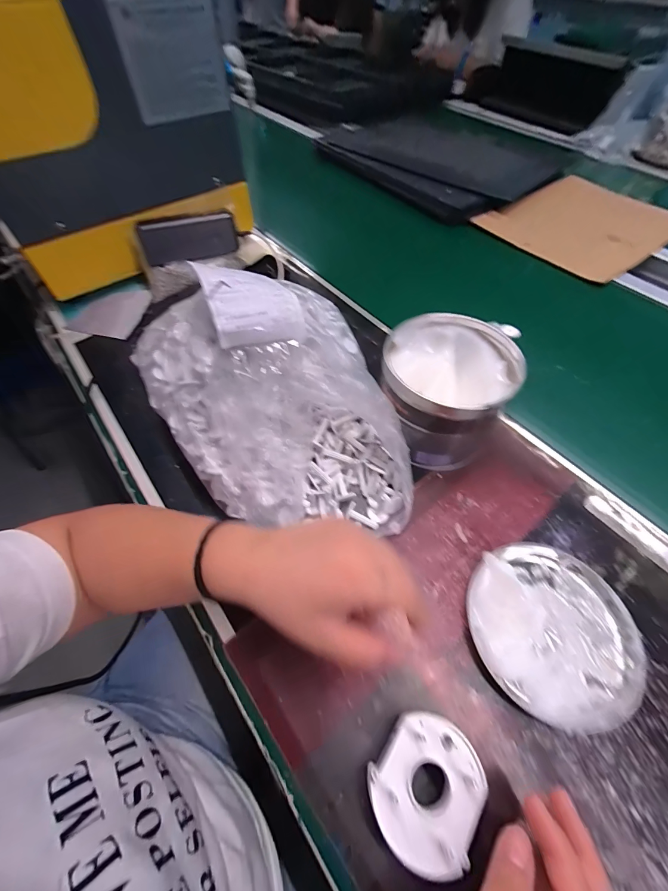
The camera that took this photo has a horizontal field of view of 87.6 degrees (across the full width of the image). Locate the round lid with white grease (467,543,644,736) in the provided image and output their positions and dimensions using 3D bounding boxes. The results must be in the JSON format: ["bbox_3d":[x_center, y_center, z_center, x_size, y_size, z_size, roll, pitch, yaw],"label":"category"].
[{"bbox_3d":[0.176,0.142,0.279,0.127,0.027,0.128,1,56,-1],"label":"round lid with white grease"}]

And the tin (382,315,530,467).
[{"bbox_3d":[0.107,-0.056,0.365,0.123,0.101,0.121,1,56,-1],"label":"tin"}]

